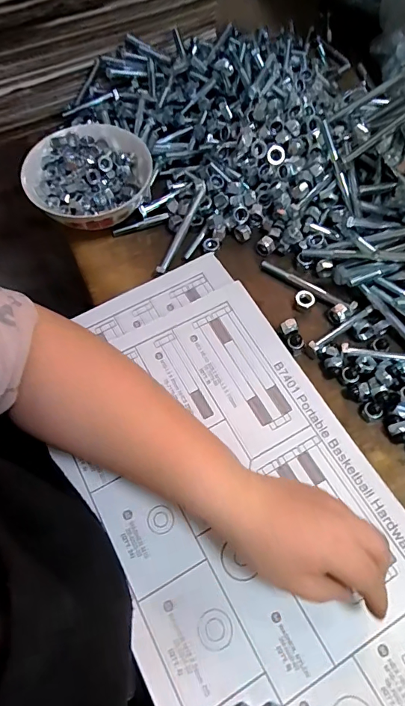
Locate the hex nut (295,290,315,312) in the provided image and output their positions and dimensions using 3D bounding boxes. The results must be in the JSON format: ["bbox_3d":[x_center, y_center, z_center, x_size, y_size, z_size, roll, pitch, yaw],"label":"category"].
[{"bbox_3d":[0.103,-0.052,0.436,0.019,0.007,0.021,12,64,8],"label":"hex nut"}]

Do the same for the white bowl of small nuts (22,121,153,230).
[{"bbox_3d":[-0.117,-0.179,0.467,0.125,0.056,0.123,-1,63,1],"label":"white bowl of small nuts"}]

